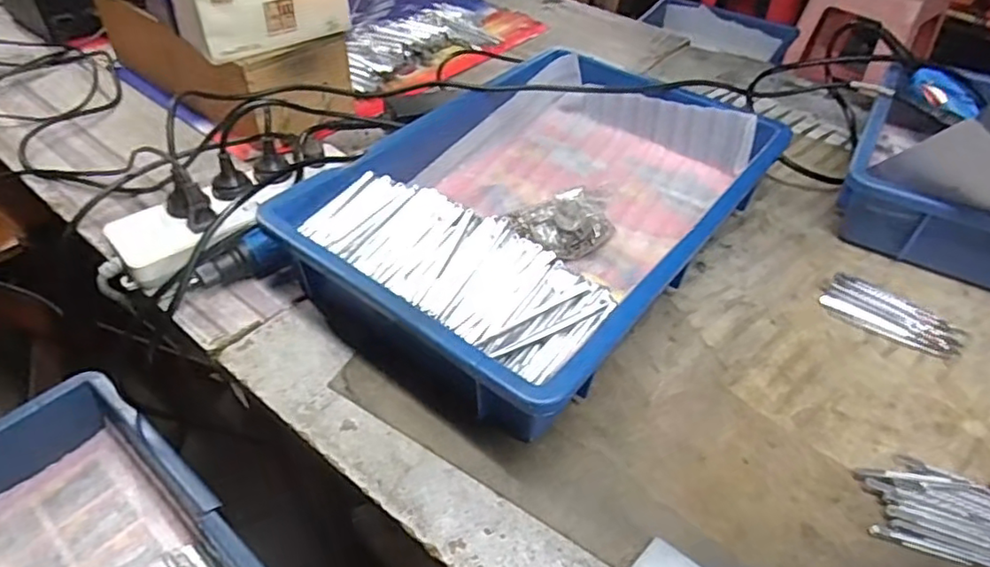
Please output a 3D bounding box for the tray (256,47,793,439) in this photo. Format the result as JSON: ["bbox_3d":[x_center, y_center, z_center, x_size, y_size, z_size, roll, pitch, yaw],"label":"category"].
[{"bbox_3d":[0.051,-0.080,0.565,0.282,0.087,0.426,30,51,25],"label":"tray"}]

